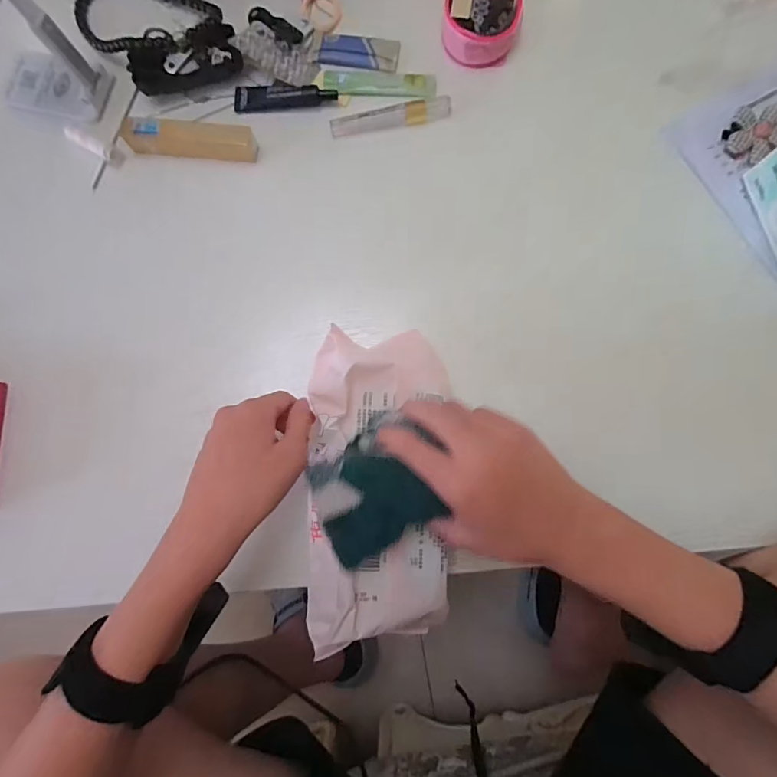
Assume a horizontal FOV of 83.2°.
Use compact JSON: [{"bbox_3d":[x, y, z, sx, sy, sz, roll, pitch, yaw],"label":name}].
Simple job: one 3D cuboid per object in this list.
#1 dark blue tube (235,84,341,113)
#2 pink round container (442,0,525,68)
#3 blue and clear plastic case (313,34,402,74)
[{"bbox_3d":[-0.106,-0.300,0.446,0.106,0.012,0.030,2,82,1],"label":"dark blue tube"},{"bbox_3d":[0.096,-0.382,0.448,0.078,0.030,0.089,6,82,2],"label":"pink round container"},{"bbox_3d":[-0.031,-0.353,0.456,0.084,0.008,0.041,13,82,3],"label":"blue and clear plastic case"}]

